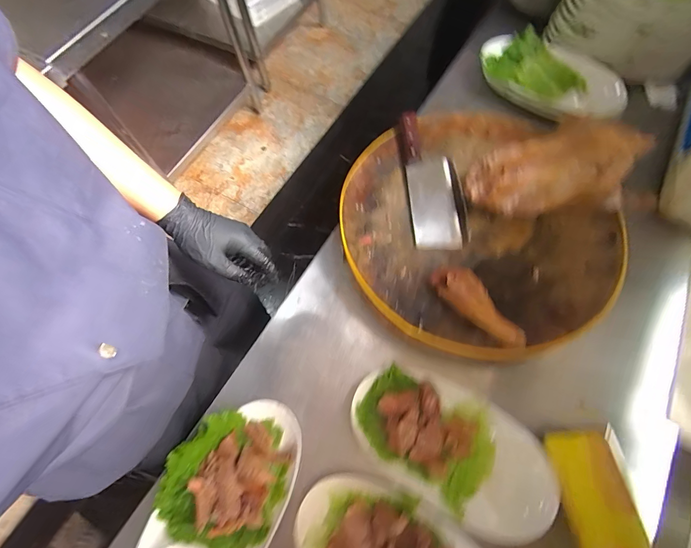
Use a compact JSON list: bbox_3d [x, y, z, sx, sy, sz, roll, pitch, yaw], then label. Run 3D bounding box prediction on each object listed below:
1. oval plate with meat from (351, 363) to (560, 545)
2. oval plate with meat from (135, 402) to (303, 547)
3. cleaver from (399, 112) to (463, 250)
[{"bbox_3d":[0.151,0.252,0.515,0.290,0.037,0.162,29,72,13],"label":"oval plate with meat"},{"bbox_3d":[-0.182,0.327,0.498,0.180,0.055,0.289,18,70,10],"label":"oval plate with meat"},{"bbox_3d":[0.150,-0.170,0.622,0.079,0.040,0.266,-6,68,0],"label":"cleaver"}]

